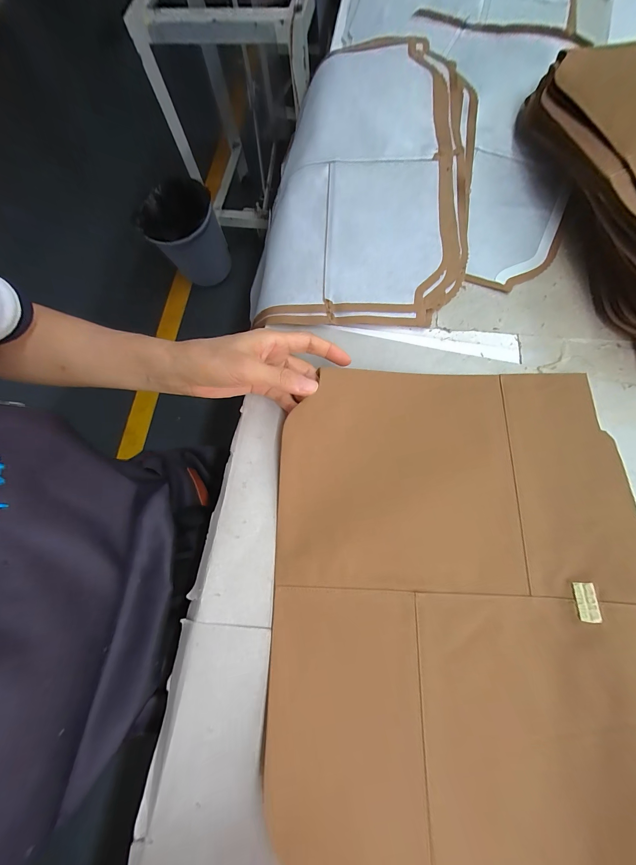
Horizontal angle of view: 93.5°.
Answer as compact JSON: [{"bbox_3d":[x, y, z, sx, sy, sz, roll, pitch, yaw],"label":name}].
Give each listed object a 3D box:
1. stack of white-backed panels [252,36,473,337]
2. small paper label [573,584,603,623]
[{"bbox_3d":[0.069,-0.329,0.363,0.227,0.018,0.443,8,75,4],"label":"stack of white-backed panels"},{"bbox_3d":[0.220,0.139,0.245,0.014,0.007,0.028,1,75,2],"label":"small paper label"}]

